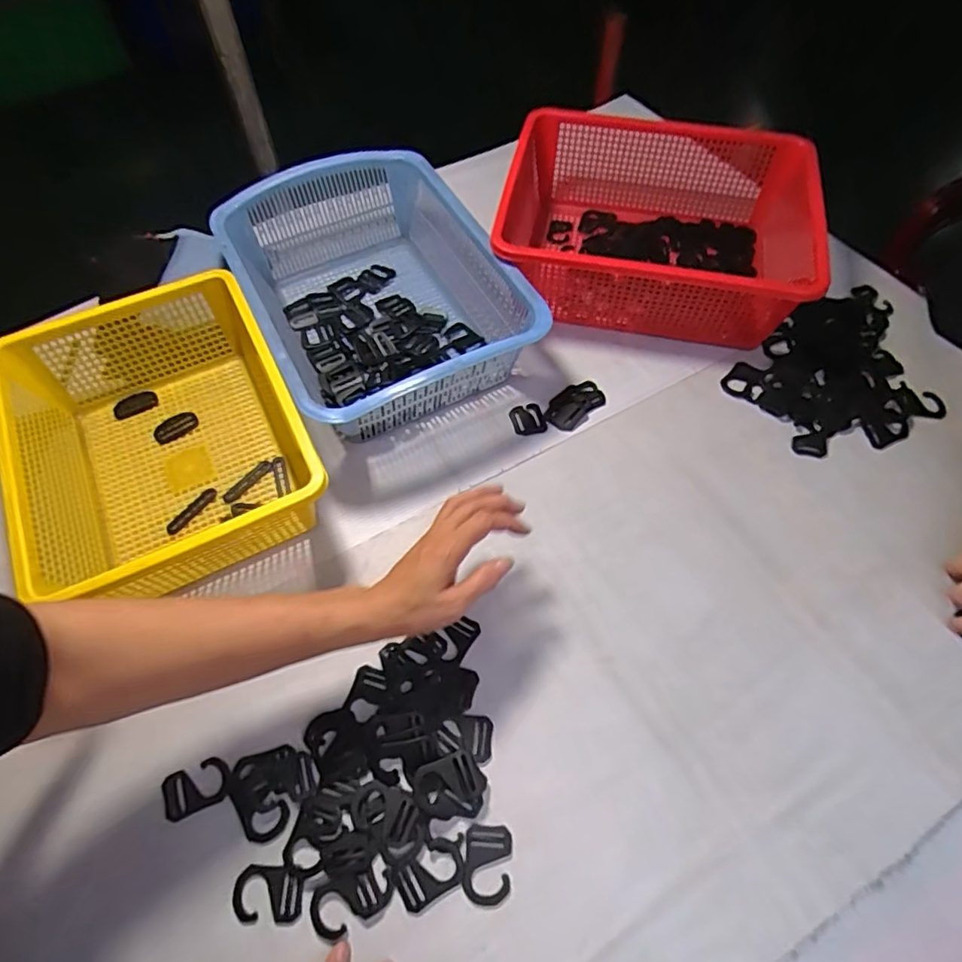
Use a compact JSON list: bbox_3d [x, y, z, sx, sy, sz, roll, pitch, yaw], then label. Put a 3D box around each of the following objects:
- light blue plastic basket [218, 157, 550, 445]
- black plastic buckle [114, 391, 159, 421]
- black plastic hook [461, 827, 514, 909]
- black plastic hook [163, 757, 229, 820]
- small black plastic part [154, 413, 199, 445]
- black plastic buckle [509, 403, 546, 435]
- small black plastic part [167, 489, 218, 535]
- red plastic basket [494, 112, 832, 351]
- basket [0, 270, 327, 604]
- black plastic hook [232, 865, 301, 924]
[{"bbox_3d":[-0.118,-0.212,0.663,0.261,0.107,0.367,-26,63,-13],"label":"light blue plastic basket"},{"bbox_3d":[-0.376,-0.082,0.644,0.045,0.007,0.026,-34,65,-17],"label":"black plastic buckle"},{"bbox_3d":[0.005,0.286,0.441,0.035,0.004,0.050,4,60,3],"label":"black plastic hook"},{"bbox_3d":[-0.223,0.241,0.465,0.050,0.004,0.034,-19,62,-10],"label":"black plastic hook"},{"bbox_3d":[-0.324,-0.056,0.629,0.046,0.010,0.021,-31,64,-16],"label":"small black plastic part"},{"bbox_3d":[0.051,-0.067,0.639,0.034,0.006,0.036,-11,61,-6],"label":"black plastic buckle"},{"bbox_3d":[-0.286,0.030,0.585,0.057,0.013,0.011,-40,67,-20],"label":"small black plastic part"},{"bbox_3d":[0.197,-0.300,0.698,0.324,0.116,0.264,8,61,5],"label":"red plastic basket"},{"bbox_3d":[-0.306,-0.046,0.569,0.234,0.106,0.272,-26,63,-13],"label":"basket"},{"bbox_3d":[-0.155,0.301,0.431,0.048,0.004,0.034,-1,60,0],"label":"black plastic hook"}]

